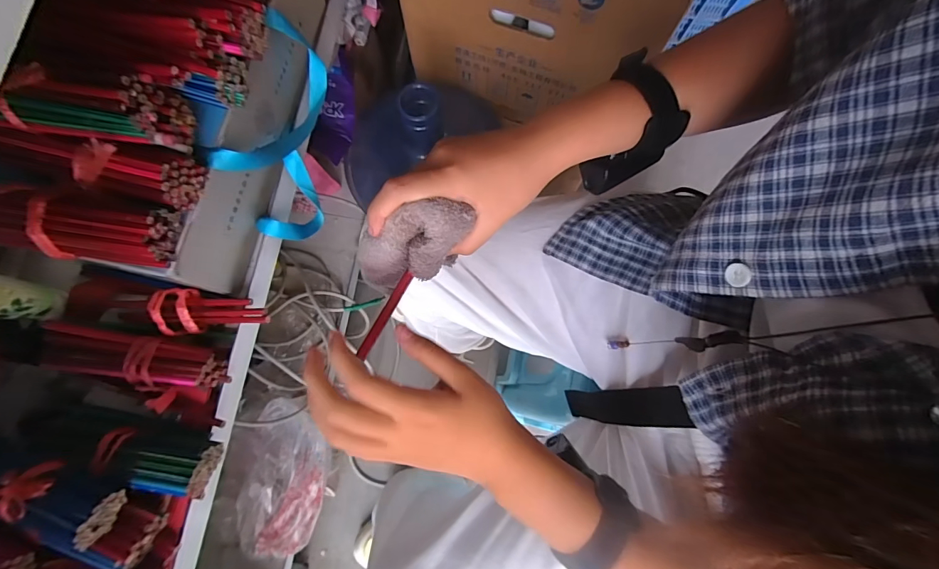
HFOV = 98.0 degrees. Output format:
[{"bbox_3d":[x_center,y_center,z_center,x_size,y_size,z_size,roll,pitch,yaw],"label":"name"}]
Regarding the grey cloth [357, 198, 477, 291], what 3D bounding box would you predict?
[{"bbox_3d":[-0.045,-0.035,0.292,0.057,0.093,0.042,29,43,-26],"label":"grey cloth"}]

